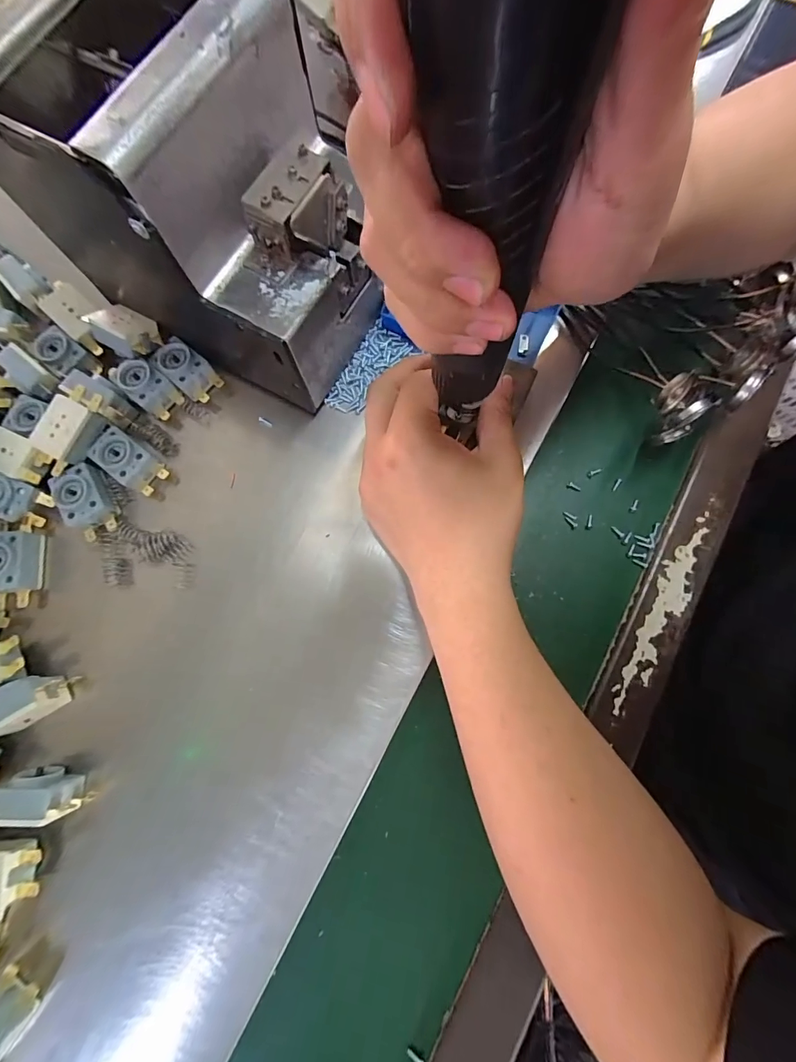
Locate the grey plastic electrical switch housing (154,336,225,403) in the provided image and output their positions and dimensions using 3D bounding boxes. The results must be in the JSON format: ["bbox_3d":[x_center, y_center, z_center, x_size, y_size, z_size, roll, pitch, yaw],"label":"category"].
[{"bbox_3d":[-0.147,-0.113,0.291,0.047,0.026,0.027,43,83,8],"label":"grey plastic electrical switch housing"}]

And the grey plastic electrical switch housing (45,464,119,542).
[{"bbox_3d":[-0.205,-0.020,0.272,0.028,0.020,0.044,-27,80,-4],"label":"grey plastic electrical switch housing"}]

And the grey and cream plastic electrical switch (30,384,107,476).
[{"bbox_3d":[-0.214,-0.066,0.266,0.029,0.014,0.056,21,80,5],"label":"grey and cream plastic electrical switch"}]

